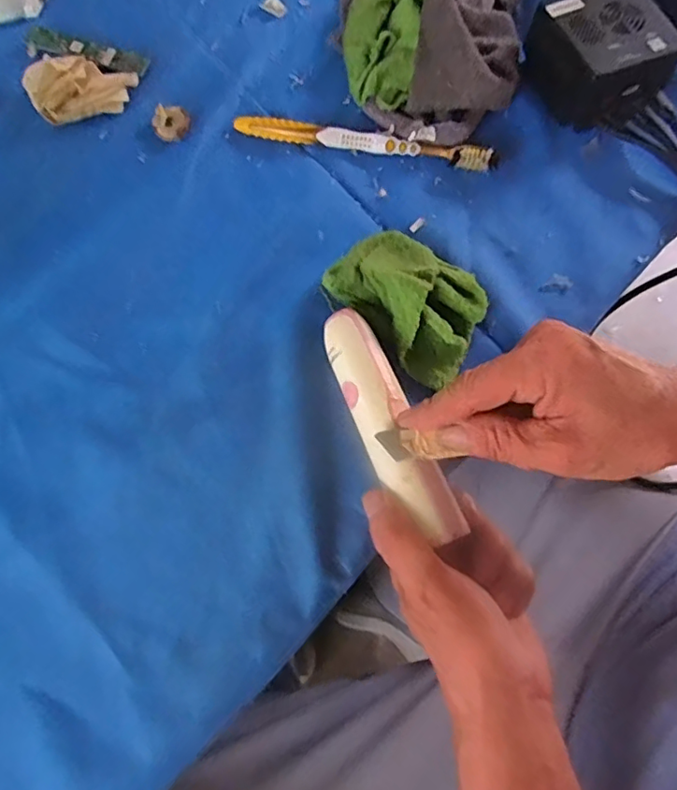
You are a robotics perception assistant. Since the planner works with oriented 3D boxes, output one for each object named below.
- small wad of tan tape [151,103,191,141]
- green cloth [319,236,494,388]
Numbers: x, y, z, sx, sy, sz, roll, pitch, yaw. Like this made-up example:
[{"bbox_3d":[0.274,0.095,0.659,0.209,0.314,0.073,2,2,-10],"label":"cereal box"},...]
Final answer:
[{"bbox_3d":[-0.121,-0.196,0.399,0.025,0.006,0.030,-11,73,-4],"label":"small wad of tan tape"},{"bbox_3d":[0.045,-0.058,0.335,0.092,0.034,0.065,42,77,11],"label":"green cloth"}]

